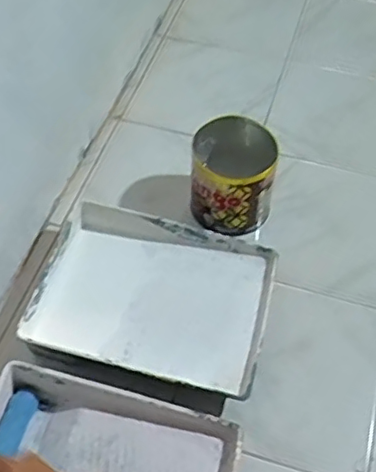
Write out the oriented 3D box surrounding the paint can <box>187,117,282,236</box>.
[{"bbox_3d":[0.082,-0.109,1.124,0.150,0.139,0.168,6,54,3],"label":"paint can"}]

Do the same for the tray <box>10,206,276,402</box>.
[{"bbox_3d":[-0.056,0.098,1.016,0.367,0.070,0.284,12,55,7],"label":"tray"}]

